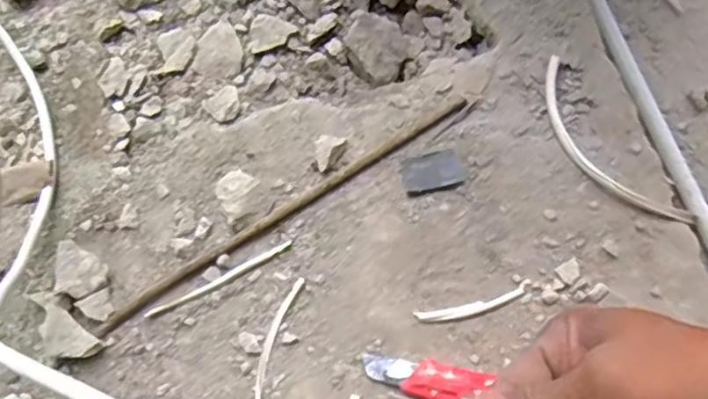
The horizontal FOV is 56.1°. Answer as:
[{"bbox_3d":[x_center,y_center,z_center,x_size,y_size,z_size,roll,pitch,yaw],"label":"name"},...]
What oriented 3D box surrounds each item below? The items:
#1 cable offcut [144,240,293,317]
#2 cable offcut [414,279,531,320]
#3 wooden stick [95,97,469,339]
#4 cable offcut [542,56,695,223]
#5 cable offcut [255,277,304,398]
[{"bbox_3d":[-0.108,0.066,0.540,0.126,0.006,0.007,-27,78,-8],"label":"cable offcut"},{"bbox_3d":[0.099,0.086,0.544,0.099,0.004,0.014,-15,76,-5],"label":"cable offcut"},{"bbox_3d":[-0.052,0.008,0.549,0.349,0.010,0.011,-33,78,-9],"label":"wooden stick"},{"bbox_3d":[0.218,-0.042,0.572,0.058,0.012,0.183,-37,79,-10],"label":"cable offcut"},{"bbox_3d":[-0.063,0.125,0.521,0.020,0.005,0.131,11,76,2],"label":"cable offcut"}]

